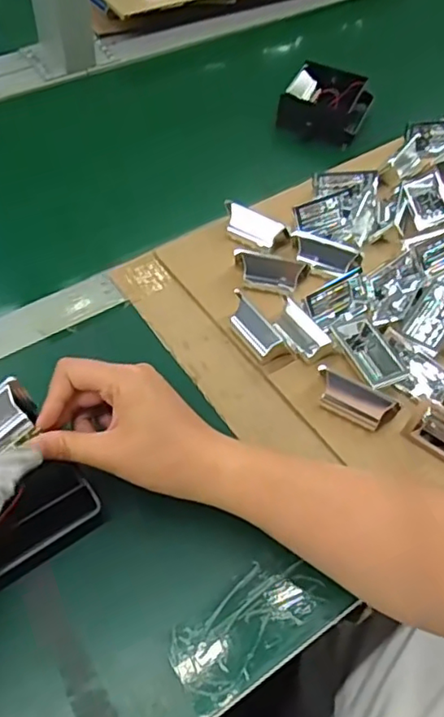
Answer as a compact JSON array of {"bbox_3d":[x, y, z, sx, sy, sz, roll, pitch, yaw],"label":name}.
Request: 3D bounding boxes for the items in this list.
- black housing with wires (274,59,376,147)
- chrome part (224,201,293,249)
[{"bbox_3d":[0.120,-0.293,0.689,0.089,0.034,0.097,23,56,11],"label":"black housing with wires"},{"bbox_3d":[0.030,-0.119,0.546,0.063,0.021,0.024,31,58,16],"label":"chrome part"}]

